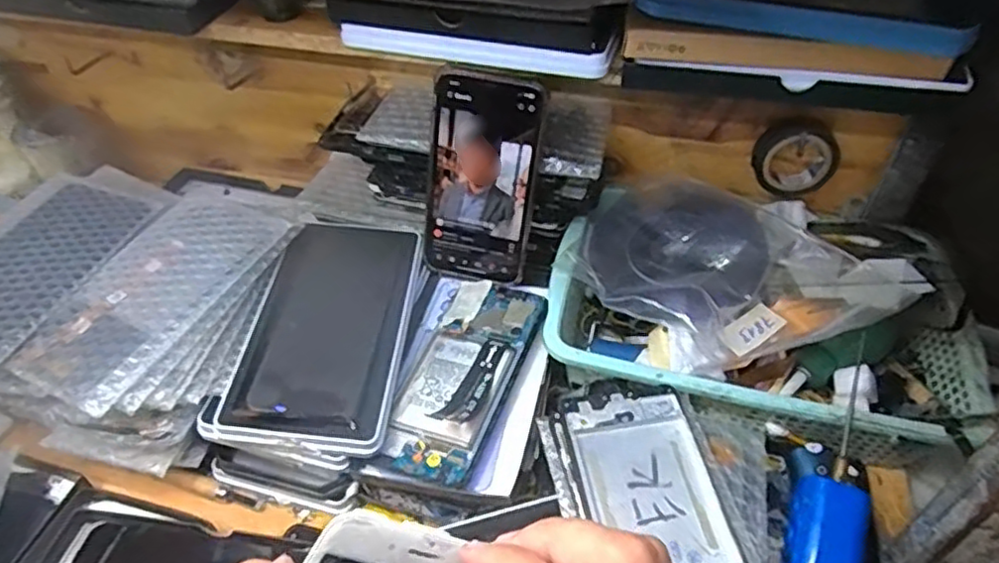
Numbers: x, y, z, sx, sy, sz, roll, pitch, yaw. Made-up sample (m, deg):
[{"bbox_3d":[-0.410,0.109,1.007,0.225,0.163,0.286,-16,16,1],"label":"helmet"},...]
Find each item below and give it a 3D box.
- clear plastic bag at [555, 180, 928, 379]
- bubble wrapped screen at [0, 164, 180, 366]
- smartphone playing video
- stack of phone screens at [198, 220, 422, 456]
[{"bbox_3d":[0.156,-0.004,0.451,0.220,0.031,0.146,25,51,24],"label":"clear plastic bag"},{"bbox_3d":[-0.310,-0.019,0.442,0.088,0.020,0.197,13,47,14],"label":"bubble wrapped screen"},{"bbox_3d":[-0.014,-0.069,0.462,0.072,0.152,0.012,10,30,4],"label":"smartphone playing video"},{"bbox_3d":[-0.121,0.030,0.454,0.110,0.023,0.182,4,45,5],"label":"stack of phone screens"}]

